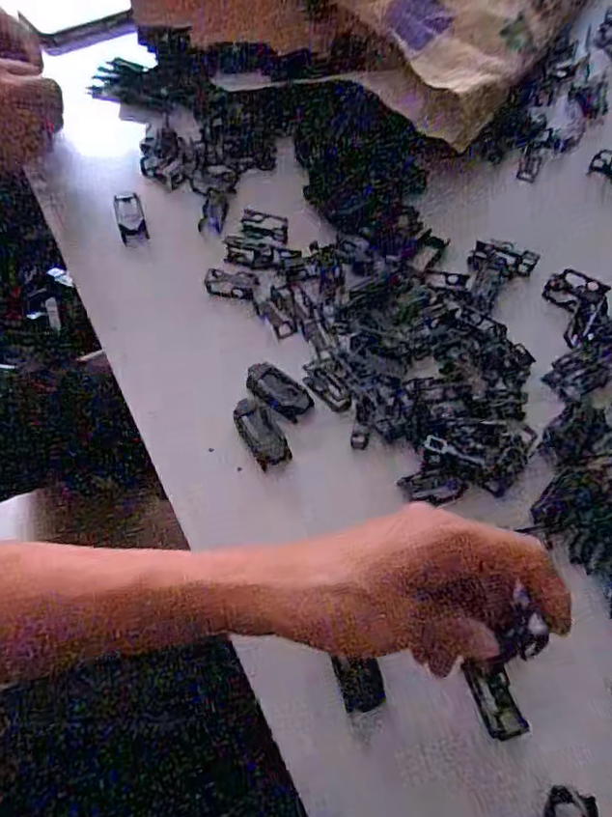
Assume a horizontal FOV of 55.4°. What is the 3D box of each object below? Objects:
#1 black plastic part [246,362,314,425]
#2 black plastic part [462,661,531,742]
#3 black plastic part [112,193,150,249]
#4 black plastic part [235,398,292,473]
[{"bbox_3d":[-0.019,-0.013,0.400,0.049,0.008,0.024,35,62,18],"label":"black plastic part"},{"bbox_3d":[0.098,0.150,0.301,0.021,0.013,0.036,-13,59,-12],"label":"black plastic part"},{"bbox_3d":[-0.145,-0.156,0.482,0.022,0.012,0.054,-14,59,-12],"label":"black plastic part"},{"bbox_3d":[-0.029,0.014,0.381,0.024,0.008,0.051,-25,62,-18],"label":"black plastic part"}]

